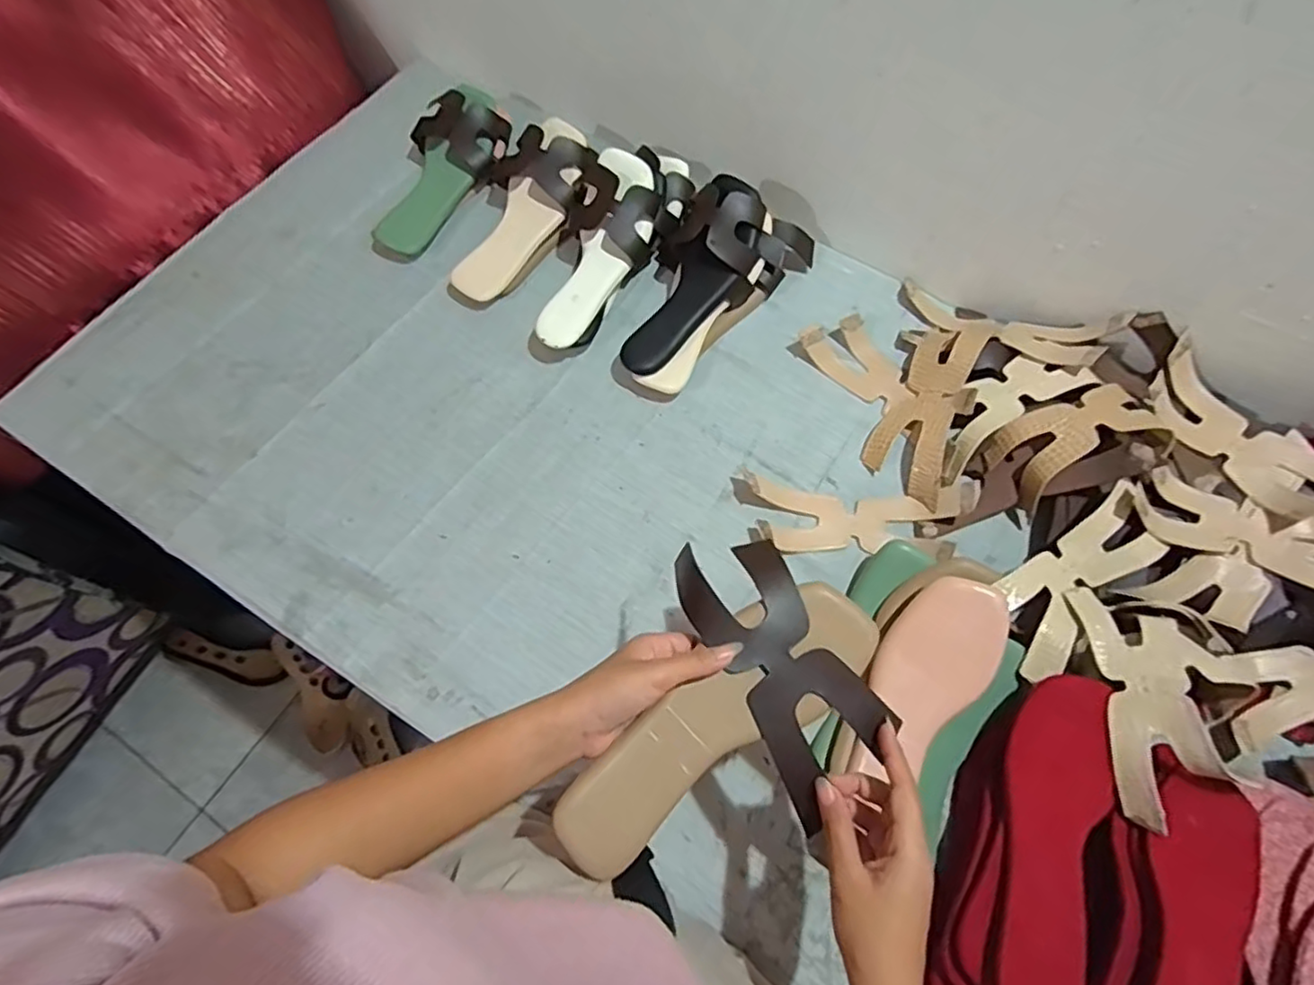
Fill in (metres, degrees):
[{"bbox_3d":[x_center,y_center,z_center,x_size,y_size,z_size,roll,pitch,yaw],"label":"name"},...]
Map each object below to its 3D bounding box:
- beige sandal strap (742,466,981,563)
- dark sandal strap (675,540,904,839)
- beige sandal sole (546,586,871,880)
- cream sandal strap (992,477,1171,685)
[{"bbox_3d":[0.196,0.022,0.630,0.216,0.037,0.074,5,67,1],"label":"beige sandal strap"},{"bbox_3d":[0.081,0.110,0.432,0.082,0.029,0.182,-30,71,-13],"label":"dark sandal strap"},{"bbox_3d":[0.042,0.148,0.413,0.233,0.018,0.063,-35,72,-11],"label":"beige sandal sole"},{"bbox_3d":[0.372,0.078,0.570,0.189,0.033,0.081,-34,72,-14],"label":"cream sandal strap"}]

